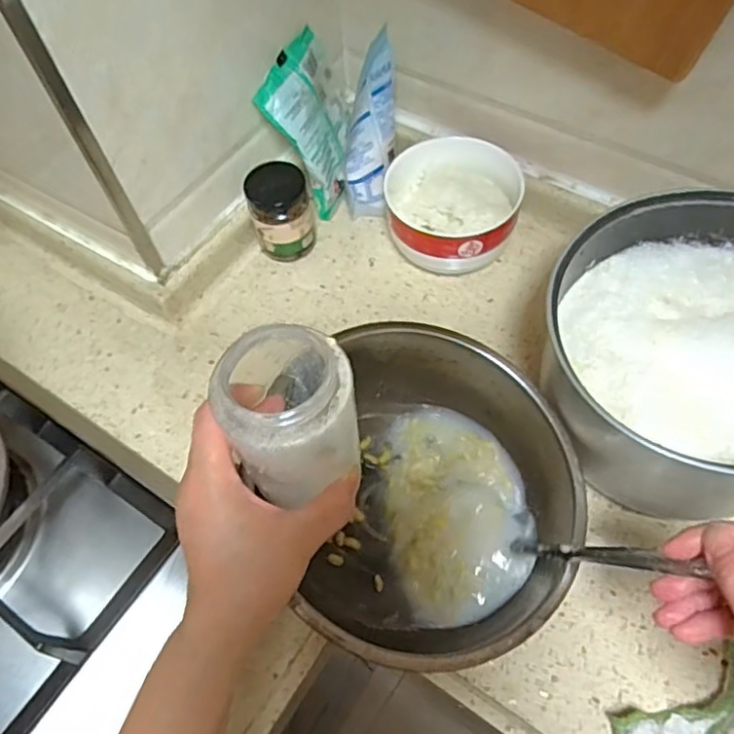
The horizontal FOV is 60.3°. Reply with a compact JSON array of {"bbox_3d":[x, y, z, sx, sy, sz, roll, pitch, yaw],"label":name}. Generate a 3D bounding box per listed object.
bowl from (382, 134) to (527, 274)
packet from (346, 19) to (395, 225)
[{"bbox_3d":[0.083,-0.151,0.628,0.134,0.083,0.129,14,61,12],"label":"bowl"},{"bbox_3d":[0.005,-0.232,0.633,0.035,0.178,0.062,17,38,14],"label":"packet"}]

